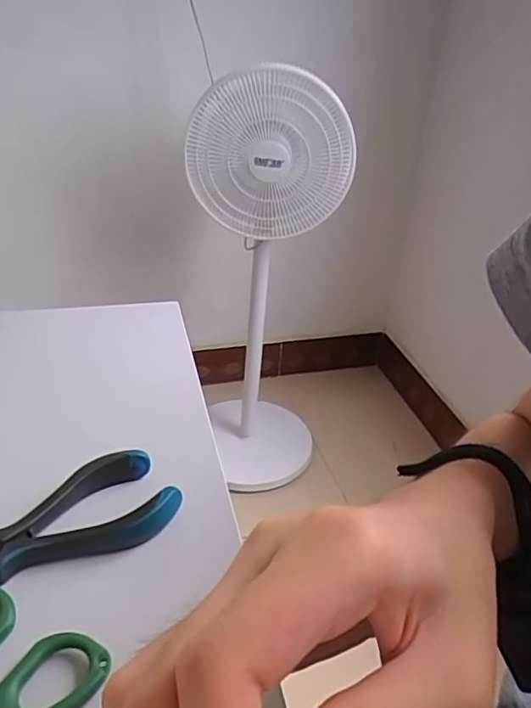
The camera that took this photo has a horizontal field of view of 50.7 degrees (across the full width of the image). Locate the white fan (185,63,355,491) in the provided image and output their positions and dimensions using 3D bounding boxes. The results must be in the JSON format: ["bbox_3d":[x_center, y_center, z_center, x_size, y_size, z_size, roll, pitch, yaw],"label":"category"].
[{"bbox_3d":[-0.002,-0.106,1.405,0.313,1.093,0.293,6,31,4],"label":"white fan"}]

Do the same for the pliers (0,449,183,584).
[{"bbox_3d":[-0.102,0.080,0.260,0.118,0.014,0.048,-16,37,-30],"label":"pliers"}]

